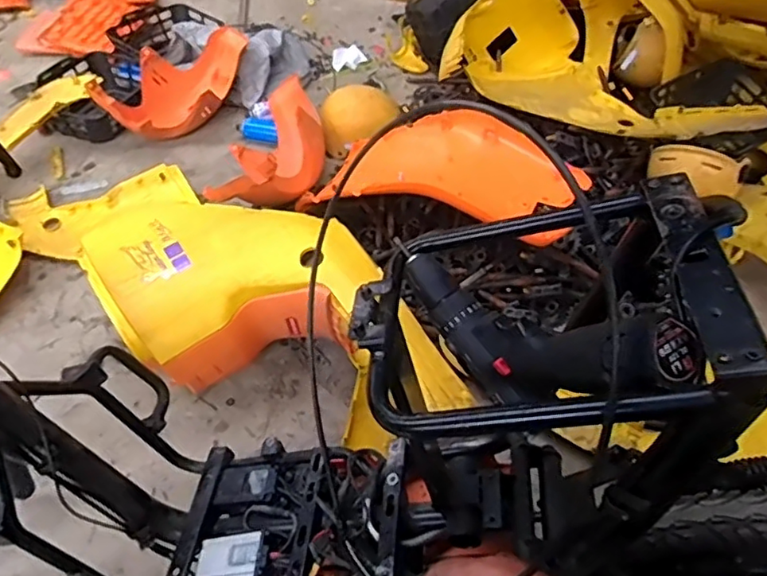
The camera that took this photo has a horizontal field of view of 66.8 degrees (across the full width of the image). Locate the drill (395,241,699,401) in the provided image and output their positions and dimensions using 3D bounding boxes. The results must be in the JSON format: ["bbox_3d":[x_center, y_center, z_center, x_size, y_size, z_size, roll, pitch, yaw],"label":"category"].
[{"bbox_3d":[0.113,0.036,0.458,0.052,0.116,0.249,-37,27,-27],"label":"drill"}]

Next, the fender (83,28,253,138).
[{"bbox_3d":[-0.596,-0.569,1.667,0.241,0.155,0.454,20,51,14],"label":"fender"}]

